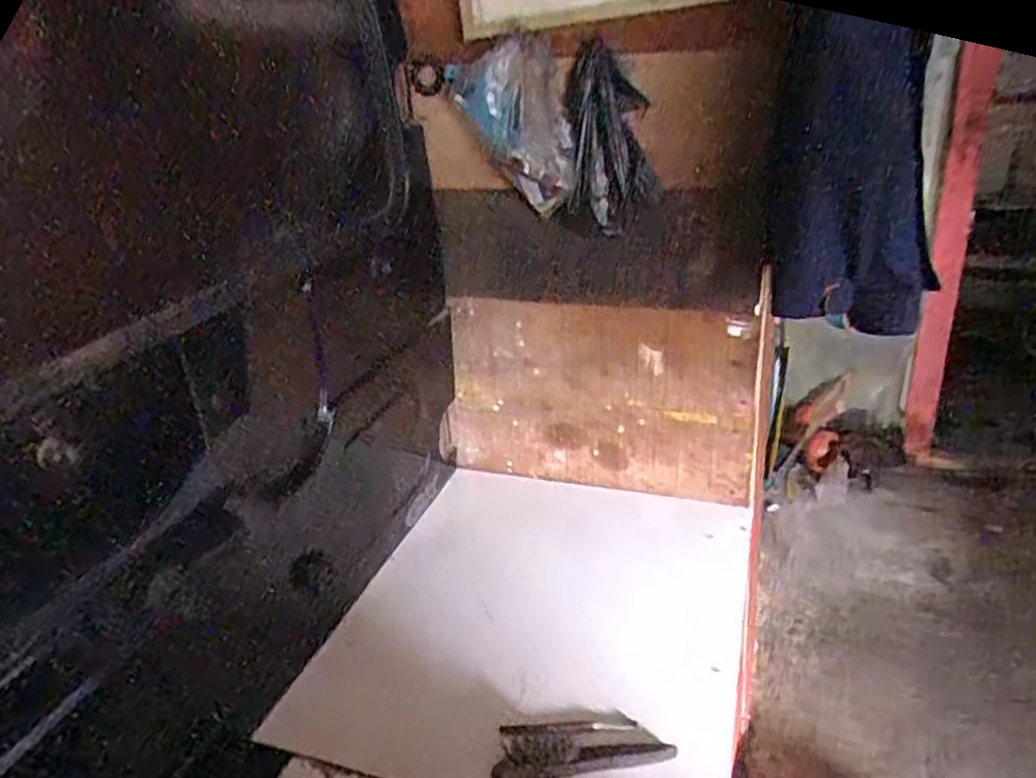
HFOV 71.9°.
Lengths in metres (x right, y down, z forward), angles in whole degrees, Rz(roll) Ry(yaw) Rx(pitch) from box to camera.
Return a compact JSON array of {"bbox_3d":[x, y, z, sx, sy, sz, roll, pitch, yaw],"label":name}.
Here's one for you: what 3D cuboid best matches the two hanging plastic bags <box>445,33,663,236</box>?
[{"bbox_3d":[0.058,-0.390,1.097,0.291,0.257,0.109,9,29,30],"label":"two hanging plastic bags"}]

